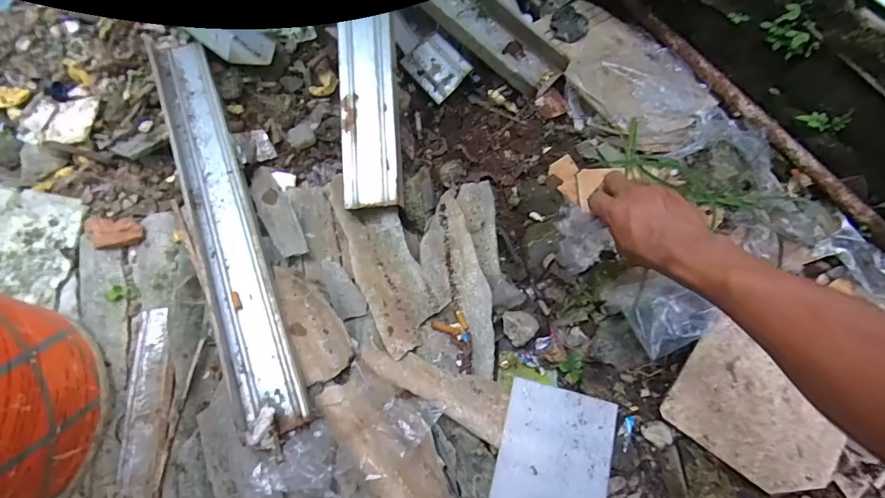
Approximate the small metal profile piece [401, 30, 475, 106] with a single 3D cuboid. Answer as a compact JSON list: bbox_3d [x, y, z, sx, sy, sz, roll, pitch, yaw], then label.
[{"bbox_3d":[-0.010,-0.284,0.688,0.073,0.009,0.100,-43,76,15],"label":"small metal profile piece"}]

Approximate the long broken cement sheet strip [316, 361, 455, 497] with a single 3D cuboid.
[{"bbox_3d":[-0.028,0.263,0.475,0.088,0.030,0.303,-31,72,-11],"label":"long broken cement sheet strip"}]

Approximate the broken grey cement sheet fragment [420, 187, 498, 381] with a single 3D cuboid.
[{"bbox_3d":[0.018,0.041,0.594,0.072,0.033,0.249,-14,68,-8],"label":"broken grey cement sheet fragment"}]

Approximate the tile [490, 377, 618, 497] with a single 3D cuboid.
[{"bbox_3d":[0.125,0.226,0.490,0.120,0.005,0.138,15,69,6],"label":"tile"}]

